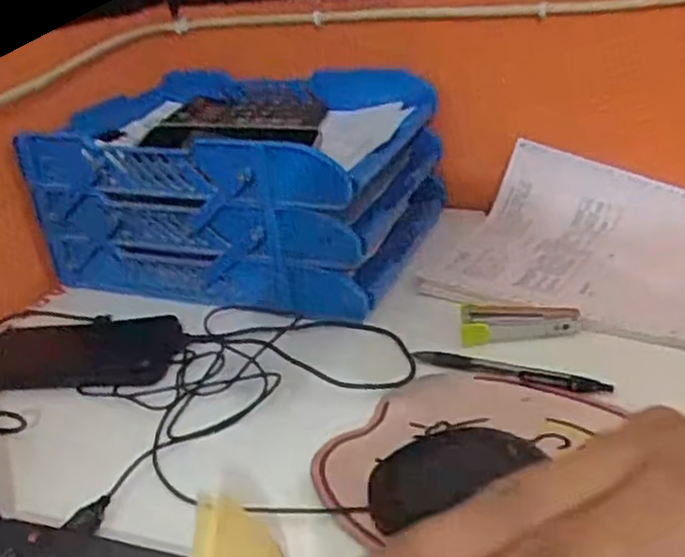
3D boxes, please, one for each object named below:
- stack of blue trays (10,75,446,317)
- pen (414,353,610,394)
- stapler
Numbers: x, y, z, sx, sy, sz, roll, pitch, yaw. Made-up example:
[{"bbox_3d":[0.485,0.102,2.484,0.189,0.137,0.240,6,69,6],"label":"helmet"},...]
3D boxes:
[{"bbox_3d":[-0.111,-0.103,0.764,0.383,0.152,0.271,4,28,21],"label":"stack of blue trays"},{"bbox_3d":[0.118,0.067,0.540,0.142,0.009,0.015,8,29,27],"label":"pen"},{"bbox_3d":[0.139,0.032,0.588,0.090,0.018,0.039,-2,26,9],"label":"stapler"}]

